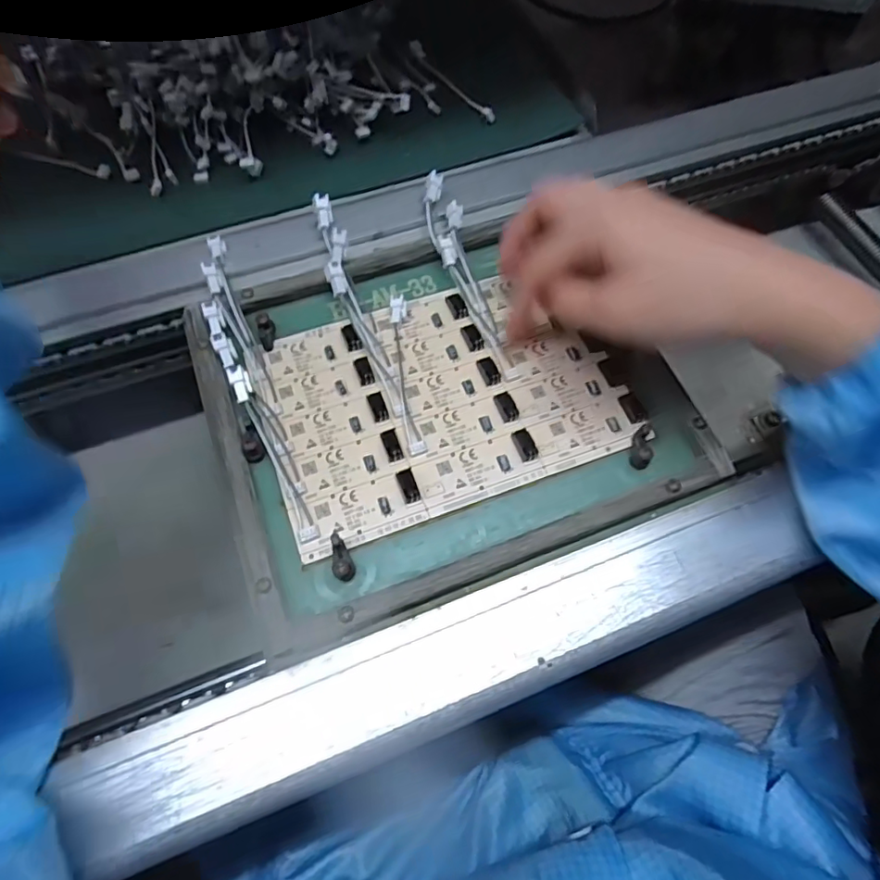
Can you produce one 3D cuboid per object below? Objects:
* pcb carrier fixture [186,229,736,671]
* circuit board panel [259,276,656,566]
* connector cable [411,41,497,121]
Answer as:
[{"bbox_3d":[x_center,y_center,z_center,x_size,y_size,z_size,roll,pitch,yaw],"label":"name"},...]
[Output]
[{"bbox_3d":[0.003,-0.024,0.298,0.234,0.015,0.196,-18,68,-10],"label":"pcb carrier fixture"},{"bbox_3d":[0.001,-0.025,0.302,0.185,0.008,0.126,-19,68,-10],"label":"circuit board panel"},{"bbox_3d":[0.007,-0.266,0.408,0.009,0.005,0.100,-32,71,-15],"label":"connector cable"}]

